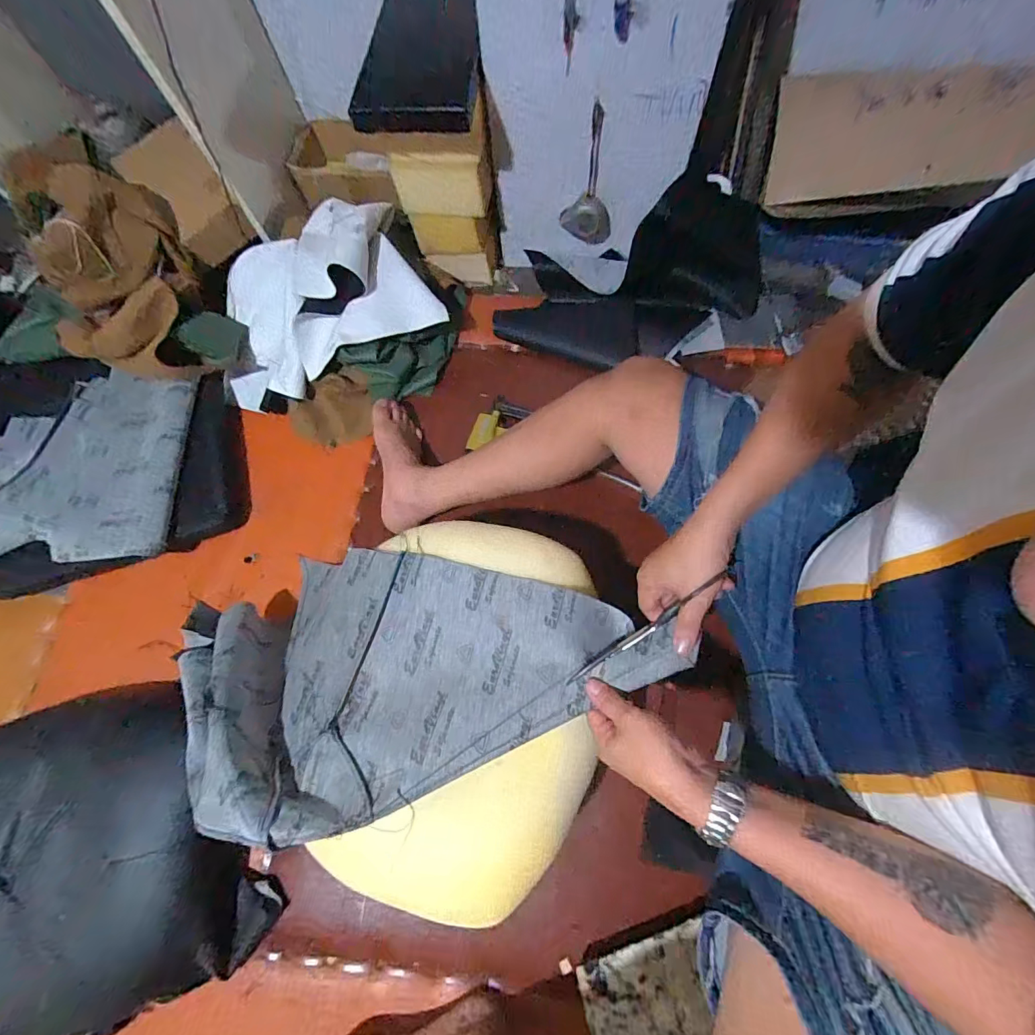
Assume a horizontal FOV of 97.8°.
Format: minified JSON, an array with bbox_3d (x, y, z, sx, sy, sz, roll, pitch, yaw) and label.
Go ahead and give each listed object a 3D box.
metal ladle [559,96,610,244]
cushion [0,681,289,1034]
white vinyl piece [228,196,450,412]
[{"bbox_3d":[0.126,-0.575,0.772,0.092,0.207,0.059,10,72,6],"label":"metal ladle"},{"bbox_3d":[-0.593,0.457,0.601,0.411,0.127,0.443,-26,72,-6],"label":"cushion"},{"bbox_3d":[-0.385,-0.381,0.812,0.434,0.094,0.264,-25,98,13],"label":"white vinyl piece"}]

